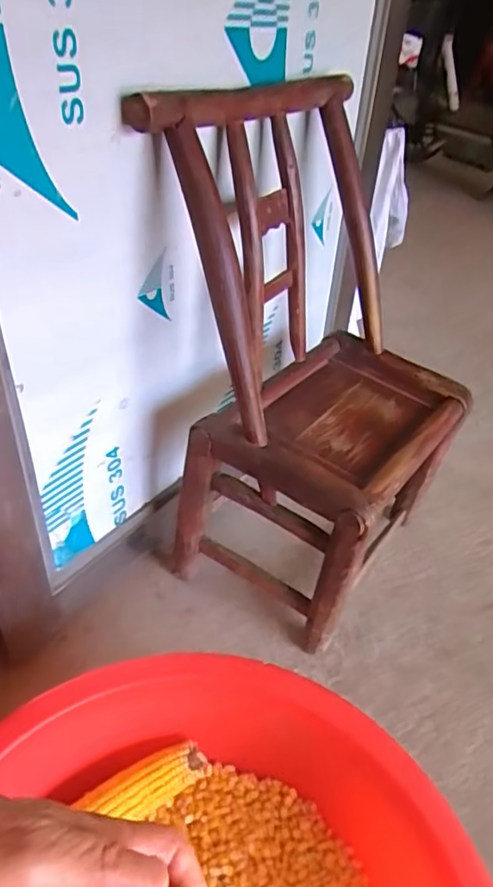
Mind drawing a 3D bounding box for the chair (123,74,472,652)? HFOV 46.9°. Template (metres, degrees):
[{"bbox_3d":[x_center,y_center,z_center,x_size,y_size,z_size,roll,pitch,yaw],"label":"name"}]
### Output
[{"bbox_3d":[0.109,-0.105,0.749,0.311,0.589,0.373,24,43,23],"label":"chair"}]

